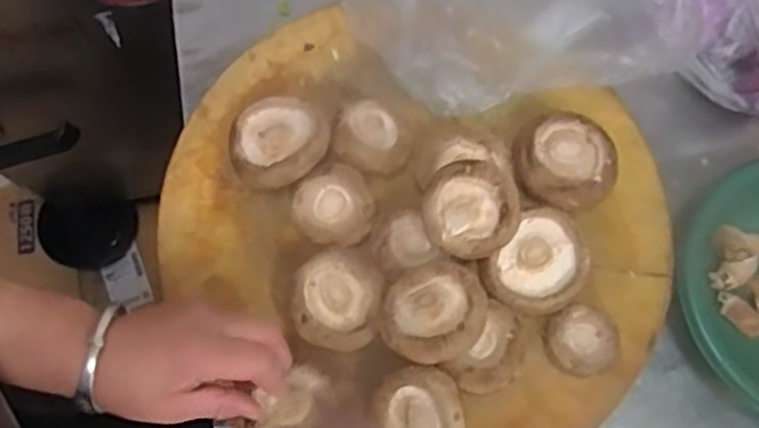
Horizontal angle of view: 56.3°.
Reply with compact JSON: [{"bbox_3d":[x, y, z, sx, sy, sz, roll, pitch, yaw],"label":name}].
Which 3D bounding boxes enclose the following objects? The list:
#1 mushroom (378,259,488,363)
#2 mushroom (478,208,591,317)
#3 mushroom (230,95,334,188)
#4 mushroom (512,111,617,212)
[{"bbox_3d":[0.034,0.063,0.455,0.068,0.032,0.059,-25,76,-7],"label":"mushroom"},{"bbox_3d":[0.109,0.038,0.491,0.059,0.032,0.074,42,78,10],"label":"mushroom"},{"bbox_3d":[-0.071,-0.051,0.502,0.068,0.045,0.070,-20,76,-6],"label":"mushroom"},{"bbox_3d":[0.131,-0.036,0.509,0.070,0.037,0.069,0,74,0],"label":"mushroom"}]

